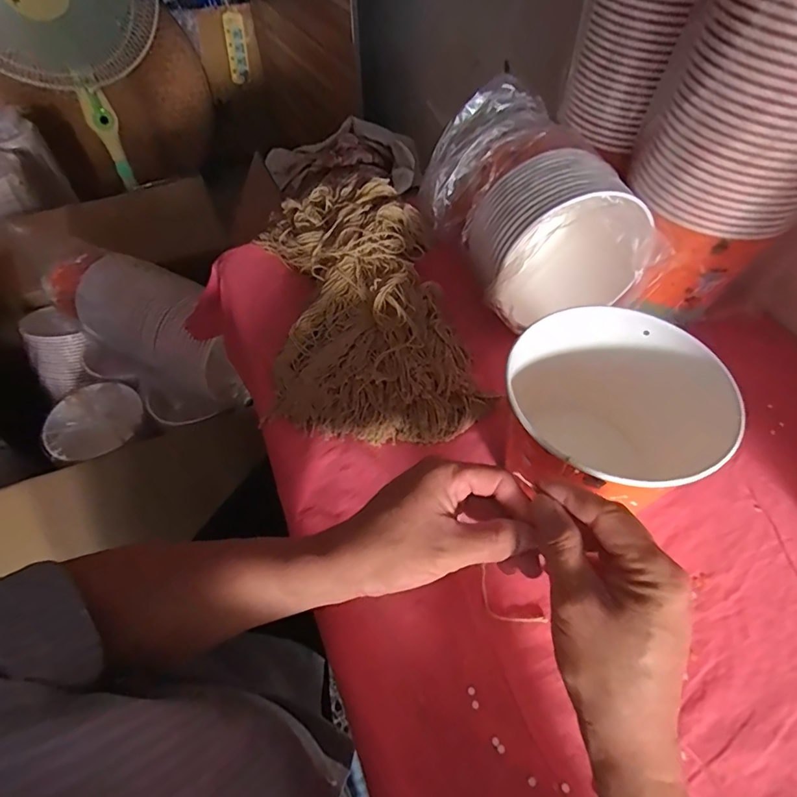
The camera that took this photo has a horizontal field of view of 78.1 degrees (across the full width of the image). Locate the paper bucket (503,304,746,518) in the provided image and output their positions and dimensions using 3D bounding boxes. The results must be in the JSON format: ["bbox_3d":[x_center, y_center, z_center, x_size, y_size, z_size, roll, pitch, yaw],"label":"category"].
[{"bbox_3d":[0.169,0.032,0.411,0.151,0.129,0.163,0,54,0],"label":"paper bucket"}]

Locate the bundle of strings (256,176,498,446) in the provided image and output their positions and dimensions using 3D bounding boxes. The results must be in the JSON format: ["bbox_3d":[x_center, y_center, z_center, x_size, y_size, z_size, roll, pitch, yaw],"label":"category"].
[{"bbox_3d":[-0.048,-0.119,0.563,0.211,0.061,0.379,-11,54,-8],"label":"bundle of strings"}]

